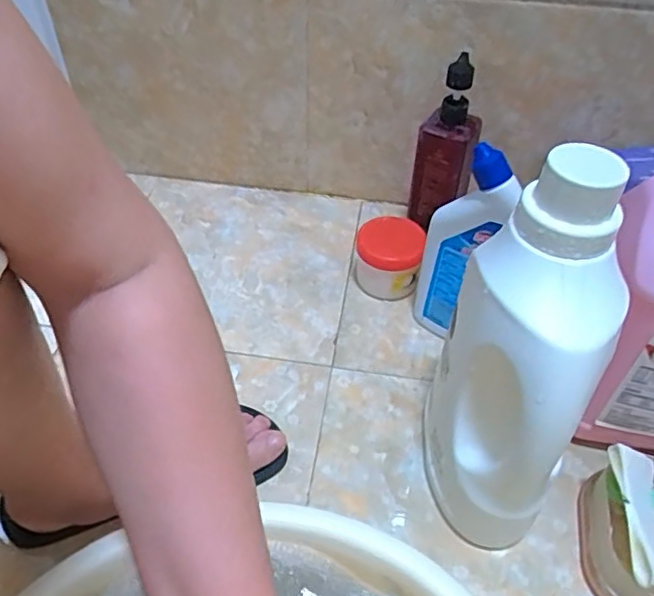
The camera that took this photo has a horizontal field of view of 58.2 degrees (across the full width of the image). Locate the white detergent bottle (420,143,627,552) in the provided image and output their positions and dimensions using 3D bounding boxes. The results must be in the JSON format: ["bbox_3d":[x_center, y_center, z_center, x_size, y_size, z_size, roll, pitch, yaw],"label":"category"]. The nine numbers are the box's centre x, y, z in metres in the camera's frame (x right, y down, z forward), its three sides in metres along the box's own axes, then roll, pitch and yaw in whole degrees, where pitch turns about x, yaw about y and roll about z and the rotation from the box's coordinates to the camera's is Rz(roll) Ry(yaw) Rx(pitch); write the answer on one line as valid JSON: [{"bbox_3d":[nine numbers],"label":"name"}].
[{"bbox_3d":[0.137,0.047,0.438,0.105,0.308,0.140,16,46,13],"label":"white detergent bottle"}]

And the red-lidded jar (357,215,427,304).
[{"bbox_3d":[0.073,-0.045,0.705,0.075,0.076,0.075,1,45,-1],"label":"red-lidded jar"}]

